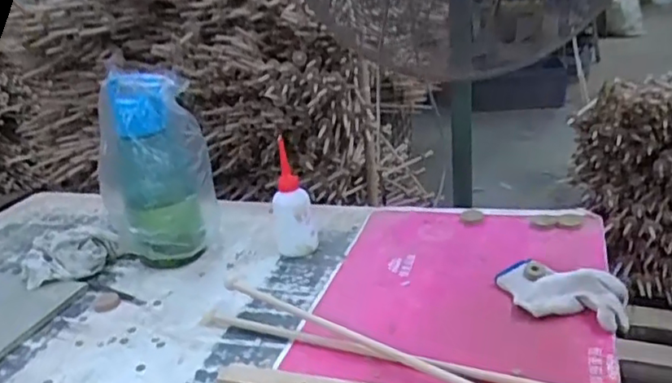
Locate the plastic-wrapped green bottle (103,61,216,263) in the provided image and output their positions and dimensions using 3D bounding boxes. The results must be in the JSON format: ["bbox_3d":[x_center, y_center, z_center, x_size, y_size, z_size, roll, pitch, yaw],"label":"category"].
[{"bbox_3d":[-0.270,-0.030,0.912,0.159,0.293,0.123,-11,23,-12],"label":"plastic-wrapped green bottle"}]

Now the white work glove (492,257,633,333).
[{"bbox_3d":[0.271,0.119,0.739,0.156,0.032,0.104,10,27,35],"label":"white work glove"}]

